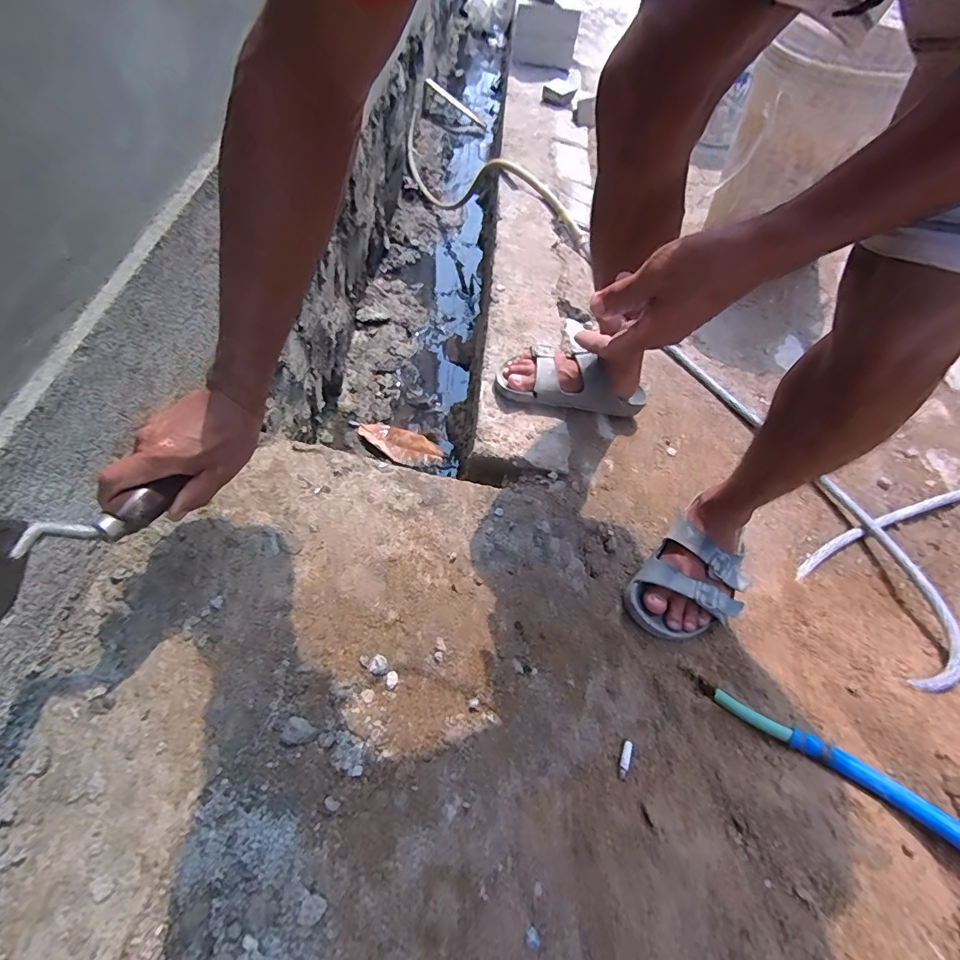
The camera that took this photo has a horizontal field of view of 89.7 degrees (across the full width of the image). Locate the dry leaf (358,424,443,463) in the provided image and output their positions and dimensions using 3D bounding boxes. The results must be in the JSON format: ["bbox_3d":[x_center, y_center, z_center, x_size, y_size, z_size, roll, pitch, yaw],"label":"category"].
[{"bbox_3d":[-0.191,-0.086,1.154,0.207,0.018,0.087,16,58,6],"label":"dry leaf"}]

